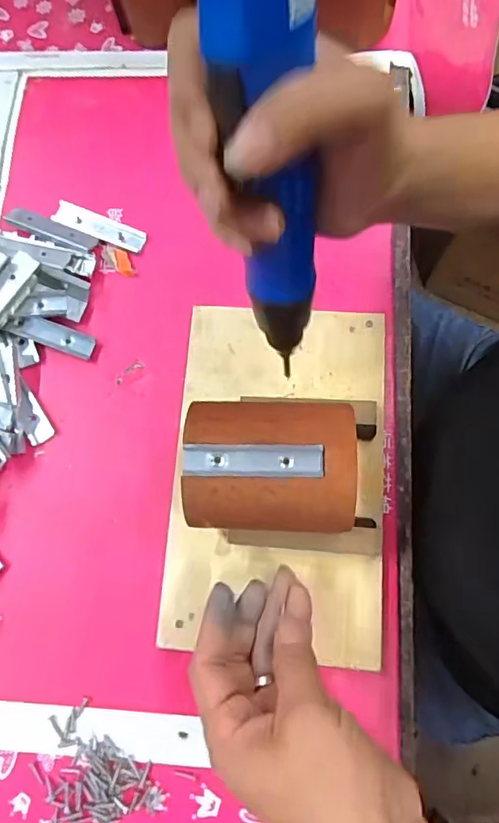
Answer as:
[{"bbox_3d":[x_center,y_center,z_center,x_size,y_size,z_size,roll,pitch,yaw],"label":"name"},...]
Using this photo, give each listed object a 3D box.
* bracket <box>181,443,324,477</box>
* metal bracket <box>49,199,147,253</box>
[{"bbox_3d":[0.002,0.027,0.295,0.078,0.005,0.017,1,75,0],"label":"bracket"},{"bbox_3d":[-0.122,-0.151,0.432,0.078,0.004,0.020,22,78,7],"label":"metal bracket"}]

